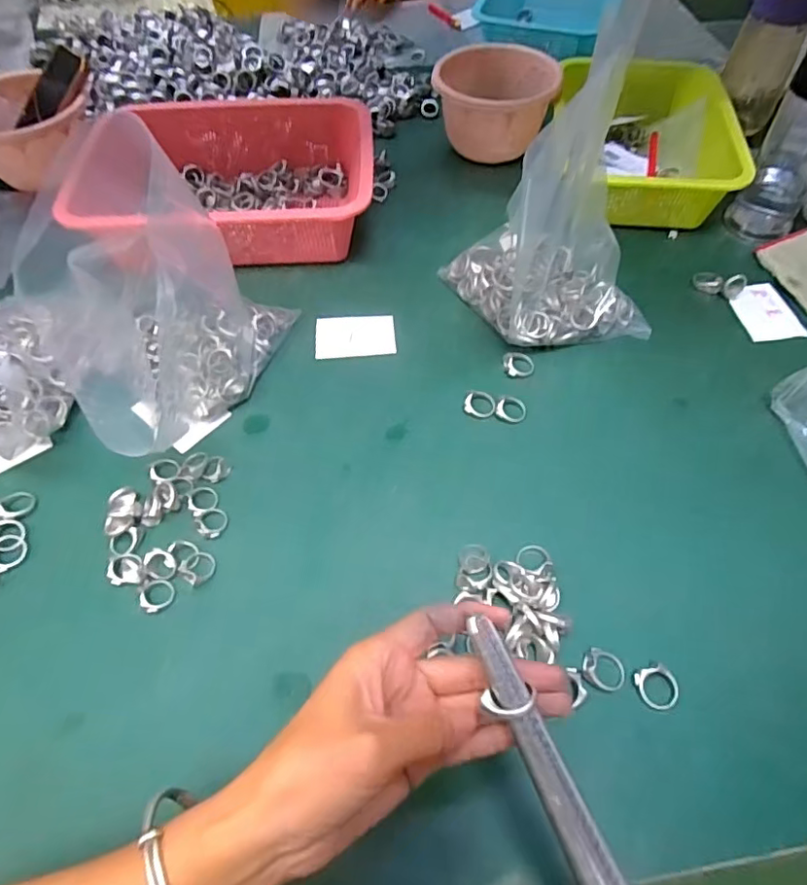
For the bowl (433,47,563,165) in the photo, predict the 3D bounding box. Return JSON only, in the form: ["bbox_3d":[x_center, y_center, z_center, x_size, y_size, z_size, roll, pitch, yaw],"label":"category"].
[{"bbox_3d":[0.107,-0.411,0.693,0.136,0.093,0.136,0,56,1],"label":"bowl"}]

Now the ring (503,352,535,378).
[{"bbox_3d":[0.105,-0.072,0.514,0.028,0.008,0.027,0,56,1],"label":"ring"}]

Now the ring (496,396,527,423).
[{"bbox_3d":[0.093,-0.030,0.485,0.025,0.008,0.026,0,56,1],"label":"ring"}]

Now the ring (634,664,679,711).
[{"bbox_3d":[0.158,0.152,0.353,0.026,0.005,0.026,1,74,-4],"label":"ring"}]

